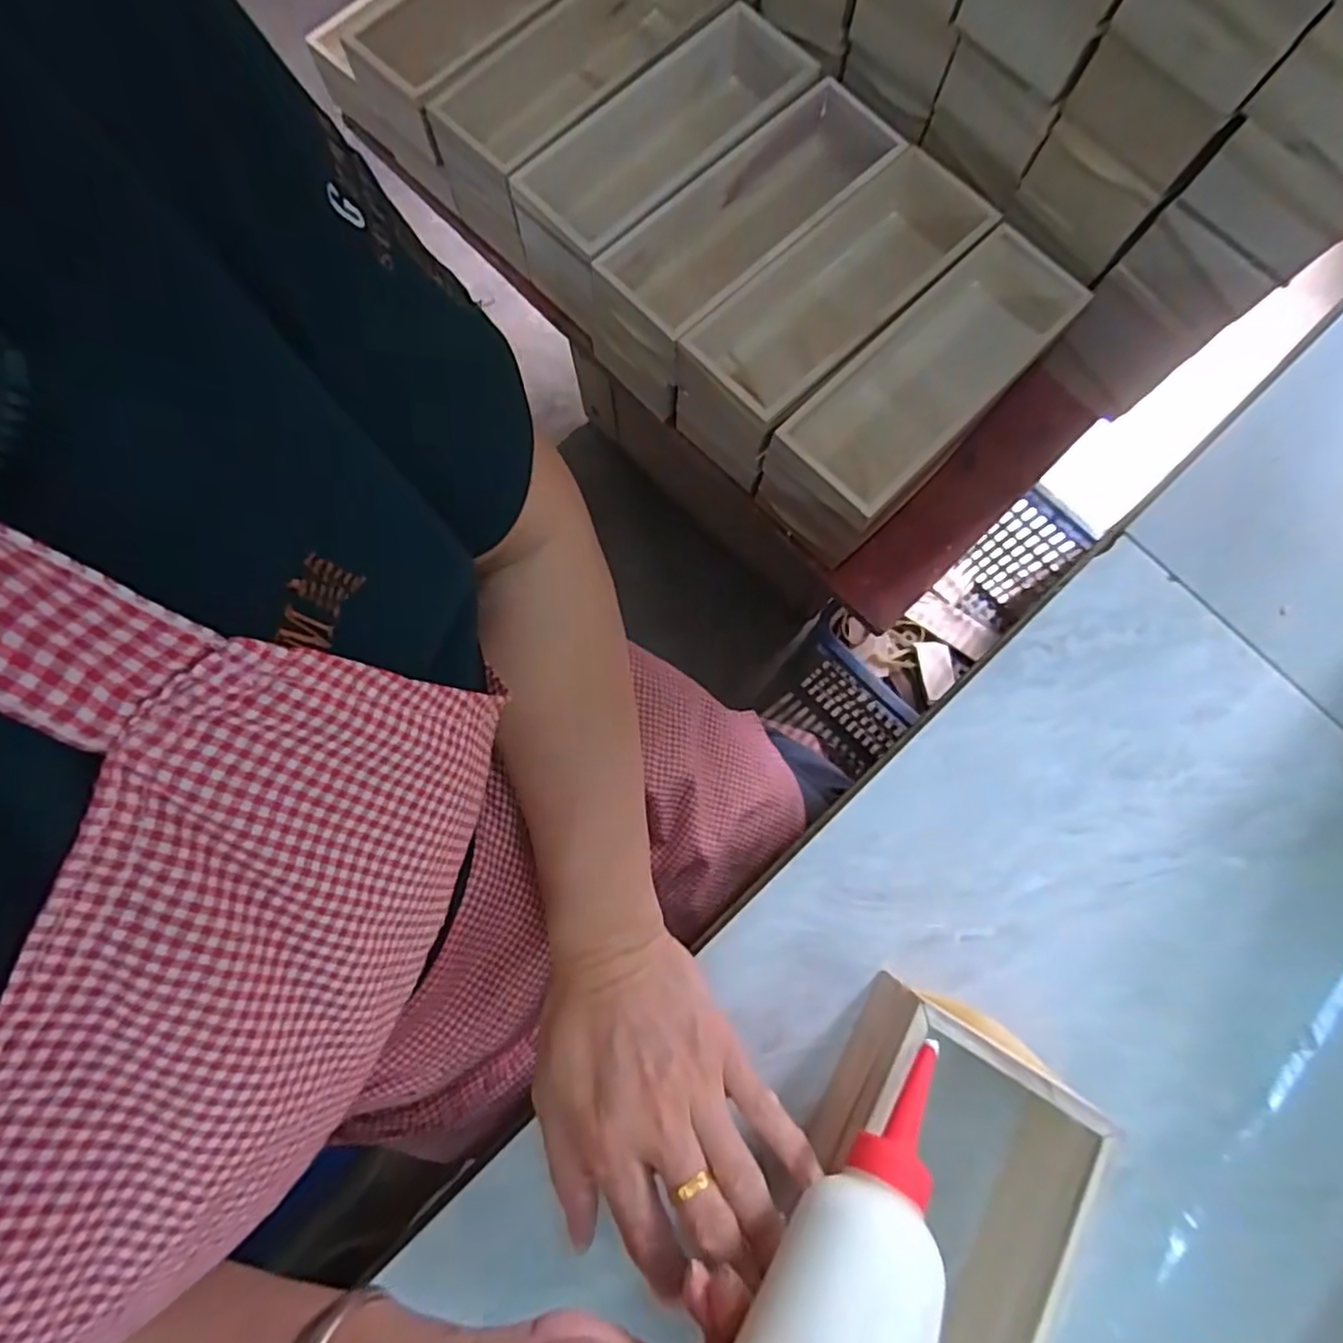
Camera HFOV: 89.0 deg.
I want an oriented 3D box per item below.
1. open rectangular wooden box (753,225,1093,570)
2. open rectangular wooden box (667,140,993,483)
[{"bbox_3d":[0.216,-0.241,0.603,0.111,0.103,0.295,43,81,8],"label":"open rectangular wooden box"},{"bbox_3d":[0.144,-0.316,0.618,0.296,0.116,0.108,-44,81,-8],"label":"open rectangular wooden box"}]

